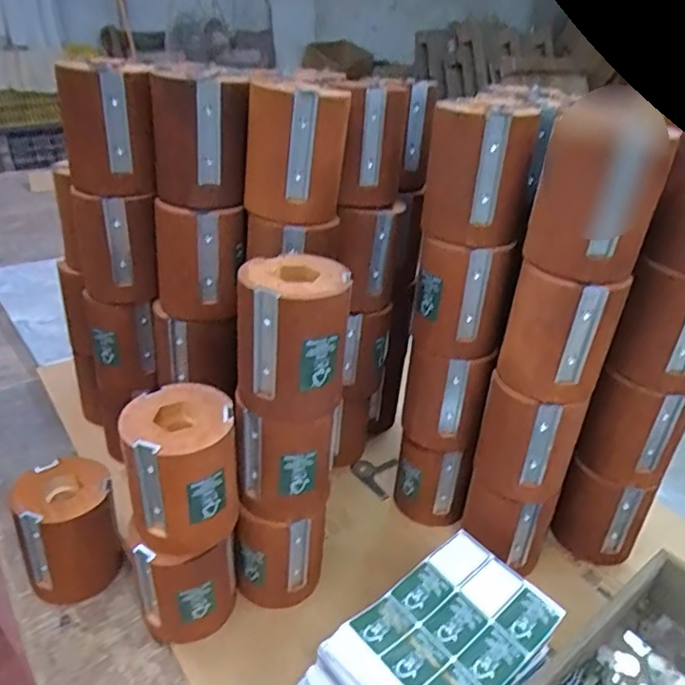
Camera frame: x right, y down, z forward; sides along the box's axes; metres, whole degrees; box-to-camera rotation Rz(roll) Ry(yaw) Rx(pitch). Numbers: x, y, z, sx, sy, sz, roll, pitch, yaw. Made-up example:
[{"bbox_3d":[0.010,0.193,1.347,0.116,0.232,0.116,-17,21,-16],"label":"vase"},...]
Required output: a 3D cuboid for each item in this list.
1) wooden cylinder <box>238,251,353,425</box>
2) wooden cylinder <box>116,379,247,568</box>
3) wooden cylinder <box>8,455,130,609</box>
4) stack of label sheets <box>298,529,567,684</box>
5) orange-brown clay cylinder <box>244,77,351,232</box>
[{"bbox_3d":[-0.035,-0.005,0.419,0.078,0.097,0.076,1,31,-6],"label":"wooden cylinder"},{"bbox_3d":[-0.117,0.095,0.429,0.079,0.102,0.073,-14,35,-27],"label":"wooden cylinder"},{"bbox_3d":[-0.243,0.166,0.511,0.080,0.100,0.077,-11,34,-24],"label":"wooden cylinder"},{"bbox_3d":[0.067,0.242,0.434,0.180,0.075,0.113,-17,37,-32],"label":"stack of label sheets"},{"bbox_3d":[-0.035,-0.158,0.485,0.078,0.107,0.070,-19,38,-34],"label":"orange-brown clay cylinder"}]

